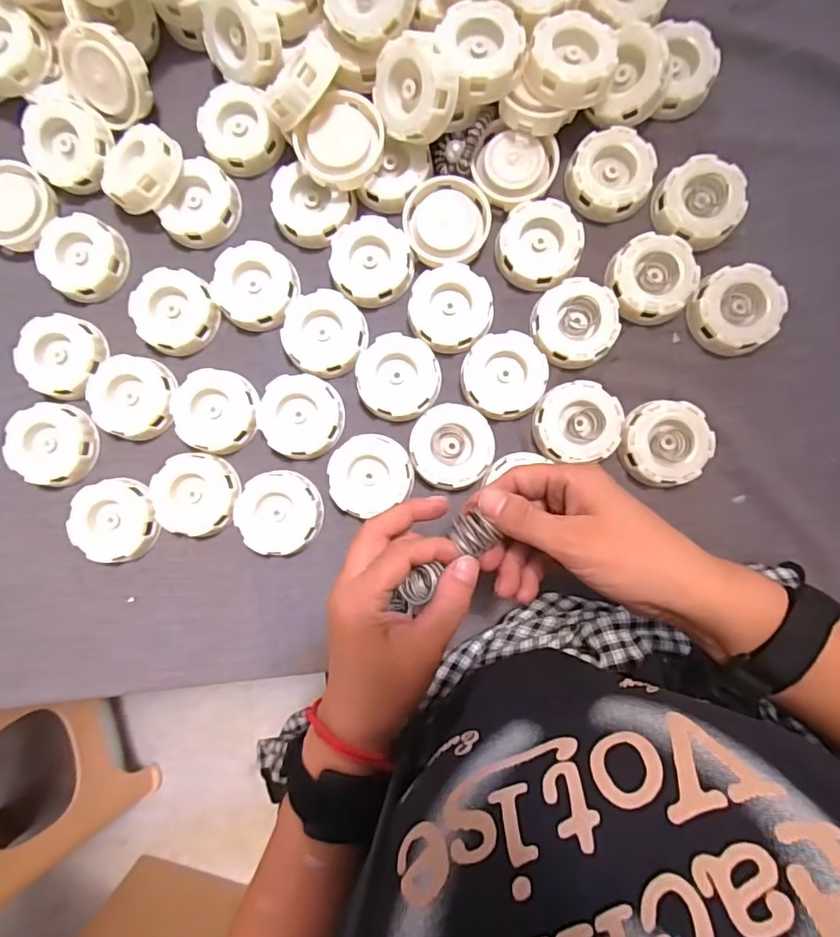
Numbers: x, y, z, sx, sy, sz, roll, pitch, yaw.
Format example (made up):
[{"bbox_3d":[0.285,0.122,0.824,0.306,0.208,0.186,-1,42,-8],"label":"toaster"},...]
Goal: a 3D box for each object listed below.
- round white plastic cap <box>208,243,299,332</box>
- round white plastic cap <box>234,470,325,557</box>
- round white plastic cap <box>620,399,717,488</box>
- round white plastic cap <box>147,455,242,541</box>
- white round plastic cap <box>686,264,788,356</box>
[{"bbox_3d":[-0.125,-0.137,0.414,0.059,0.015,0.060,0,87,2],"label":"round white plastic cap"},{"bbox_3d":[-0.105,0.033,0.403,0.060,0.013,0.060,-1,87,2],"label":"round white plastic cap"},{"bbox_3d":[0.178,-0.019,0.397,0.059,0.018,0.060,0,87,2],"label":"round white plastic cap"},{"bbox_3d":[-0.168,0.020,0.410,0.061,0.013,0.061,0,87,2],"label":"round white plastic cap"},{"bbox_3d":[0.231,-0.115,0.397,0.059,0.019,0.060,0,87,2],"label":"white round plastic cap"}]

